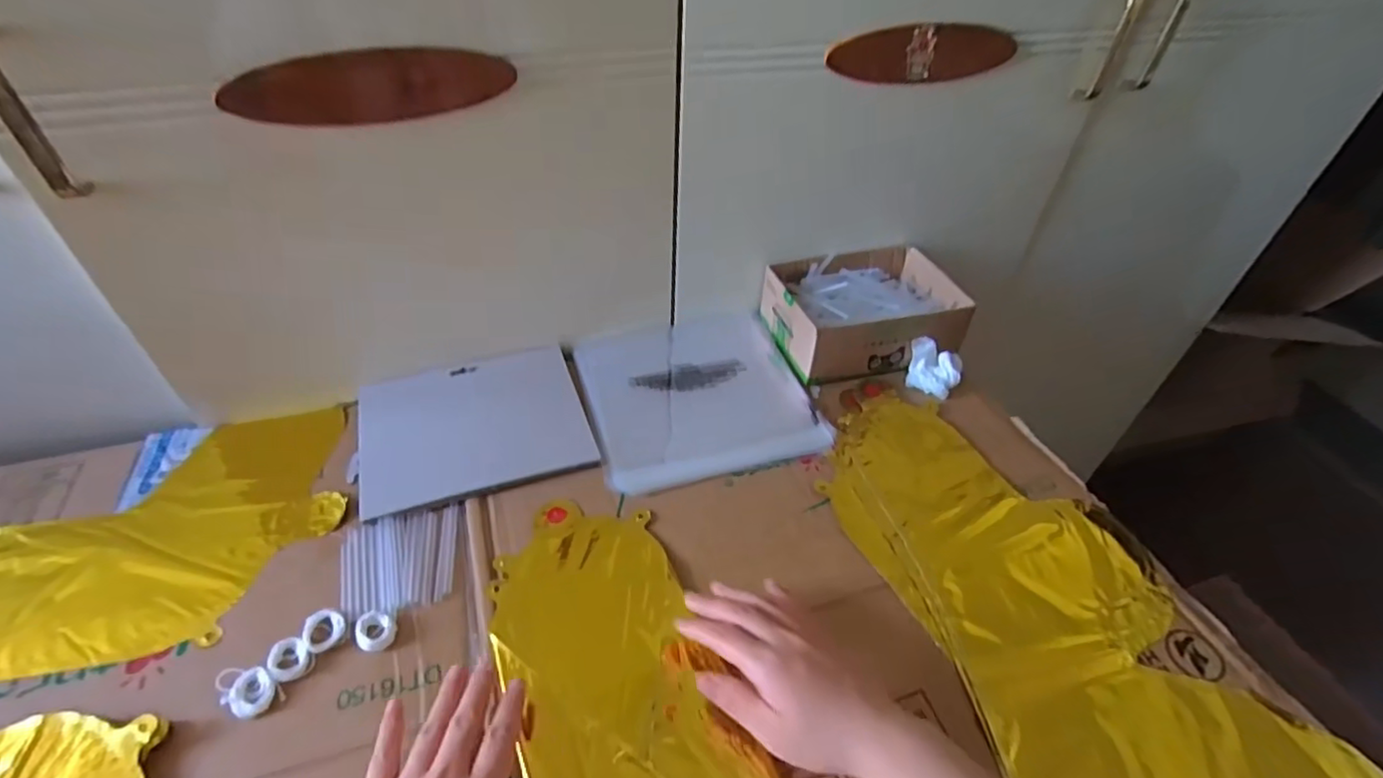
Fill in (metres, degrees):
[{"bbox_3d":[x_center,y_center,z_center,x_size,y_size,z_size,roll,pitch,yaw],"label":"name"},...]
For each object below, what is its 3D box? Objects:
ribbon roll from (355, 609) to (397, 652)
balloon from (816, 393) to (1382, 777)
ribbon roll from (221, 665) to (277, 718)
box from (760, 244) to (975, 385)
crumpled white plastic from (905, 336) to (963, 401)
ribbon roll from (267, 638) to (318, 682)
[{"bbox_3d":[-0.215,0.165,0.435,0.025,0.005,0.027,-10,45,-14],"label":"ribbon roll"},{"bbox_3d":[0.267,0.159,0.470,0.206,0.011,0.427,-17,47,-20],"label":"balloon"},{"bbox_3d":[-0.277,0.191,0.402,0.029,0.005,0.027,2,43,-2],"label":"ribbon roll"},{"bbox_3d":[0.187,-0.083,0.681,0.195,0.066,0.134,-11,45,-15],"label":"box"},{"bbox_3d":[0.246,-0.024,0.645,0.052,0.039,0.040,24,47,20],"label":"crumpled white plastic"},{"bbox_3d":[-0.262,0.178,0.418,0.029,0.006,0.025,35,52,29],"label":"ribbon roll"}]

